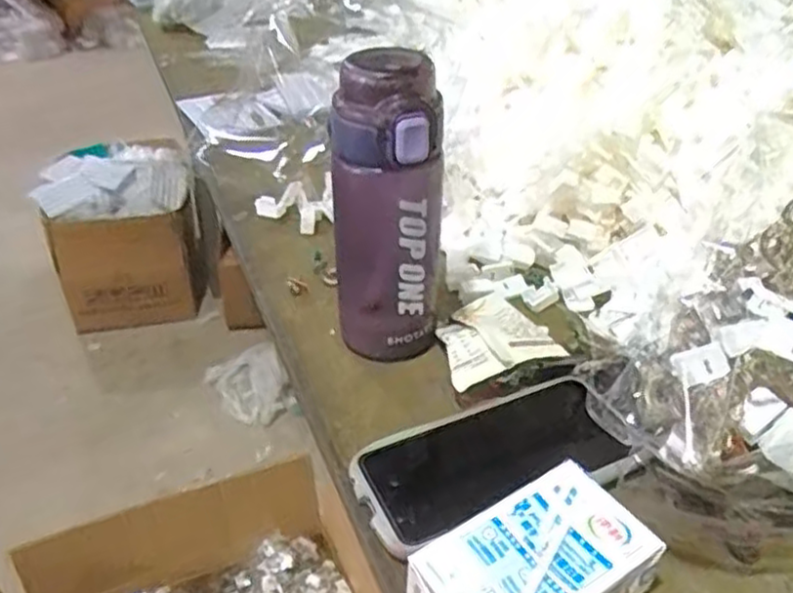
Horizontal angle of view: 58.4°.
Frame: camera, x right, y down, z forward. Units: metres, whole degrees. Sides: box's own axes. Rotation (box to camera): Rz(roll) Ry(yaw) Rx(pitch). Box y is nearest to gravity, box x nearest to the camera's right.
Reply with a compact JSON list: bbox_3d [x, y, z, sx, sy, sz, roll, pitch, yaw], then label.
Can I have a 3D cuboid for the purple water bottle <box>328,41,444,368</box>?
[{"bbox_3d":[-0.005,-0.050,0.463,0.073,0.196,0.059,-2,35,-2],"label":"purple water bottle"}]

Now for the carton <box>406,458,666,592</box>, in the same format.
[{"bbox_3d":[0.067,0.139,0.348,0.107,0.045,0.064,-21,41,-27],"label":"carton"}]

